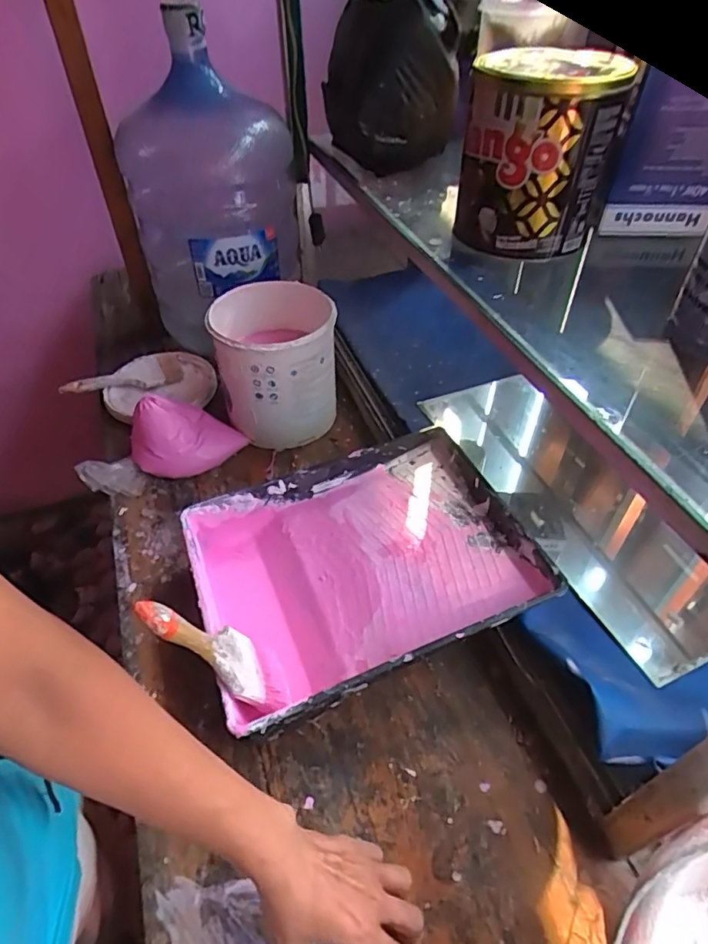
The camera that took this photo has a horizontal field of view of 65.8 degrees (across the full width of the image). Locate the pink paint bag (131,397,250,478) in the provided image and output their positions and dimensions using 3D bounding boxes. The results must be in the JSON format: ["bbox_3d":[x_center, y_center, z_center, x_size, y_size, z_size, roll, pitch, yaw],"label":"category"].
[{"bbox_3d":[-0.246,-0.063,0.793,0.152,0.072,0.099,-18,48,-16],"label":"pink paint bag"}]

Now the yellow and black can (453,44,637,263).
[{"bbox_3d":[0.178,-0.312,0.539,0.140,0.169,0.131,7,46,8],"label":"yellow and black can"}]

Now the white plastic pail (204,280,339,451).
[{"bbox_3d":[-0.117,-0.157,0.825,0.176,0.187,0.159,1,45,2],"label":"white plastic pail"}]

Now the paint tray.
[{"bbox_3d":[0.006,0.111,0.627,0.348,0.088,0.275,-16,47,-15],"label":"paint tray"}]

